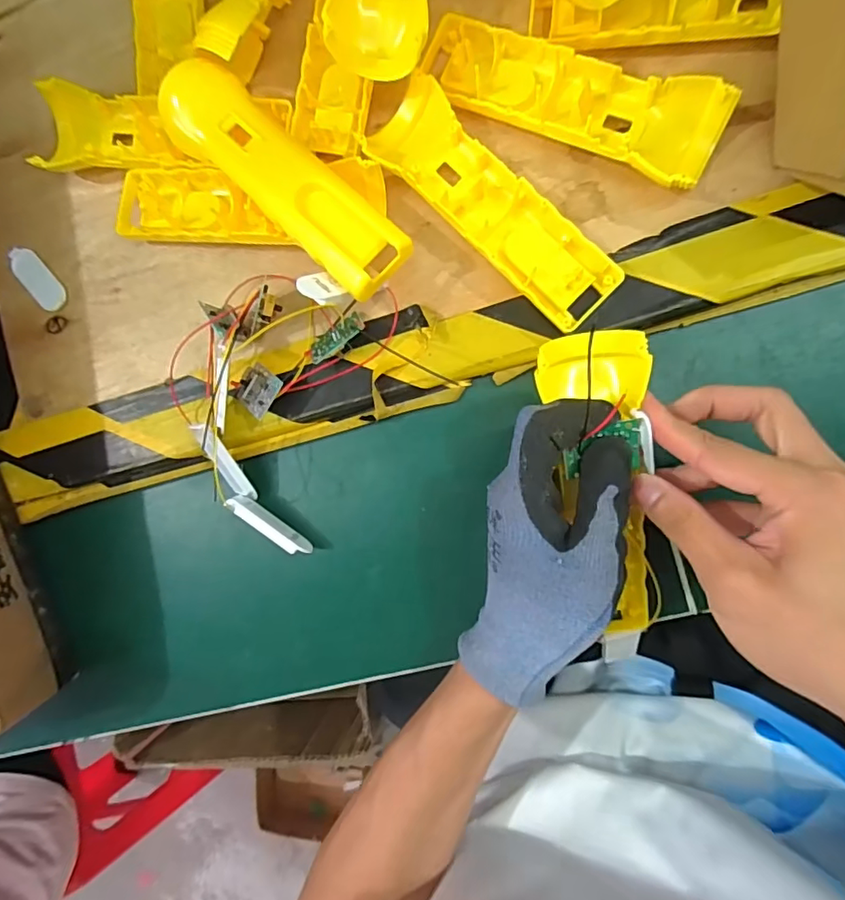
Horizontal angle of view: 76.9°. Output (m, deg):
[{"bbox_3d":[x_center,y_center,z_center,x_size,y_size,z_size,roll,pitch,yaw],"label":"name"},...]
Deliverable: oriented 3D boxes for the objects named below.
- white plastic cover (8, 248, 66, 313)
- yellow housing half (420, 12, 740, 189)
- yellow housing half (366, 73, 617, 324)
[{"bbox_3d":[-0.253,-0.112,0.351,0.020,0.007,0.050,-43,85,8],"label":"white plastic cover"},{"bbox_3d":[0.076,-0.190,0.283,0.161,0.023,0.050,28,96,7],"label":"yellow housing half"},{"bbox_3d":[0.038,-0.133,0.295,0.043,0.019,0.158,-44,85,8],"label":"yellow housing half"}]

